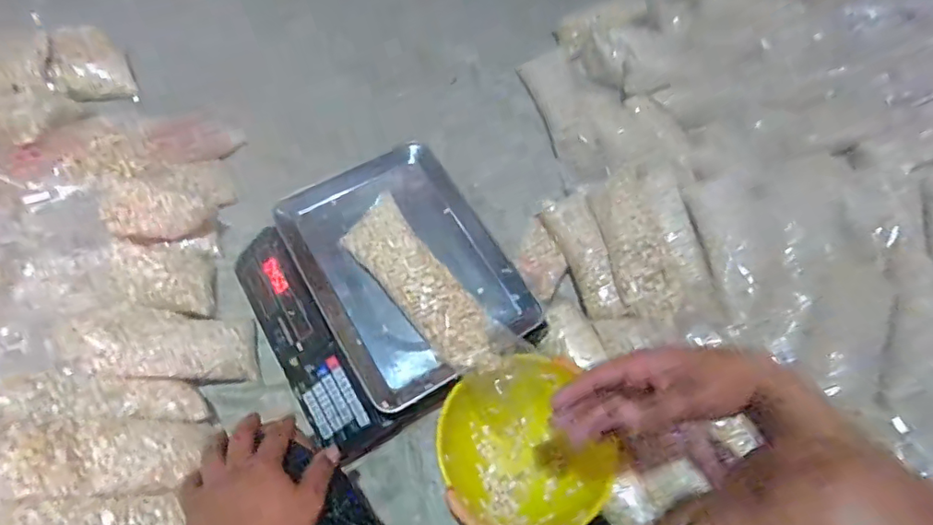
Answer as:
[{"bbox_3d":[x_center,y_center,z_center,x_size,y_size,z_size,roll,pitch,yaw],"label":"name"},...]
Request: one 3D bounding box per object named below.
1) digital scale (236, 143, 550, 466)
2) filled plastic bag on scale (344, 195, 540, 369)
[{"bbox_3d":[-0.112,0.037,0.703,0.319,0.092,0.336,-28,69,-16],"label":"digital scale"},{"bbox_3d":[-0.047,0.036,0.649,0.078,0.056,0.257,-37,72,-19],"label":"filled plastic bag on scale"}]

